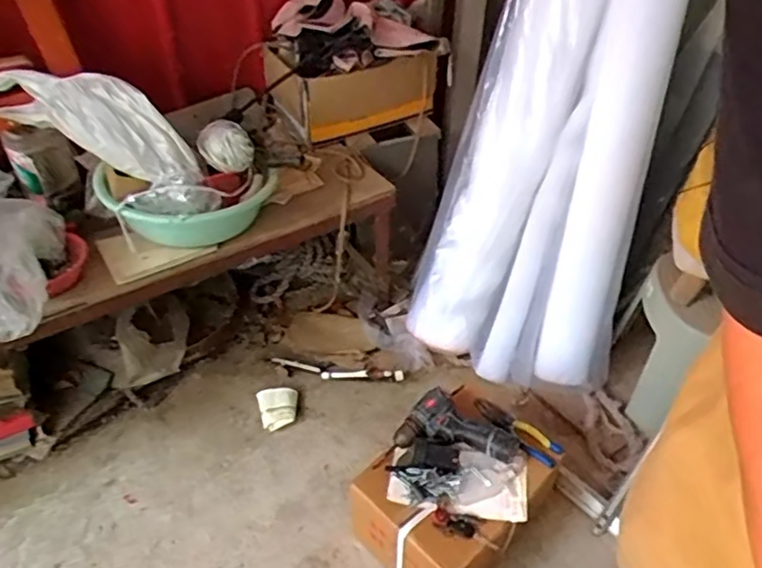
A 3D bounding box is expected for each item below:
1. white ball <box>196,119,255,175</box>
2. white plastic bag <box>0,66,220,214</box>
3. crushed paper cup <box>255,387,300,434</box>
[{"bbox_3d":[-0.321,-0.281,1.298,0.108,0.085,0.076,-14,44,-16],"label":"white ball"},{"bbox_3d":[-0.586,-0.316,1.258,0.588,0.183,0.156,25,47,24],"label":"white plastic bag"},{"bbox_3d":[-0.234,0.284,1.452,0.095,0.041,0.095,-12,43,-15],"label":"crushed paper cup"}]

